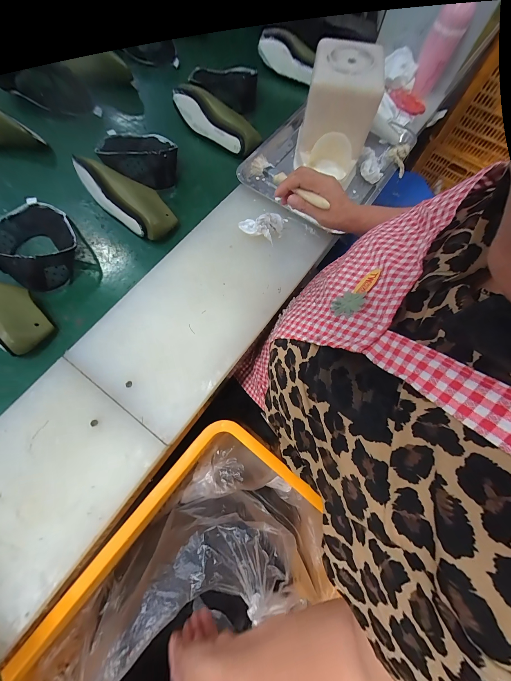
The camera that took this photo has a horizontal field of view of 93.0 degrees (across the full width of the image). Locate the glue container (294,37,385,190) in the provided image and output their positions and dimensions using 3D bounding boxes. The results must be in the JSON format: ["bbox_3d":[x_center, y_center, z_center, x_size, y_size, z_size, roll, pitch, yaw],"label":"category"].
[{"bbox_3d":[0.161,-0.445,0.471,0.131,0.128,0.152,16,71,3],"label":"glue container"}]

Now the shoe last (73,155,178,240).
[{"bbox_3d":[-0.291,-0.327,0.546,0.253,0.074,0.098,37,74,10],"label":"shoe last"}]

